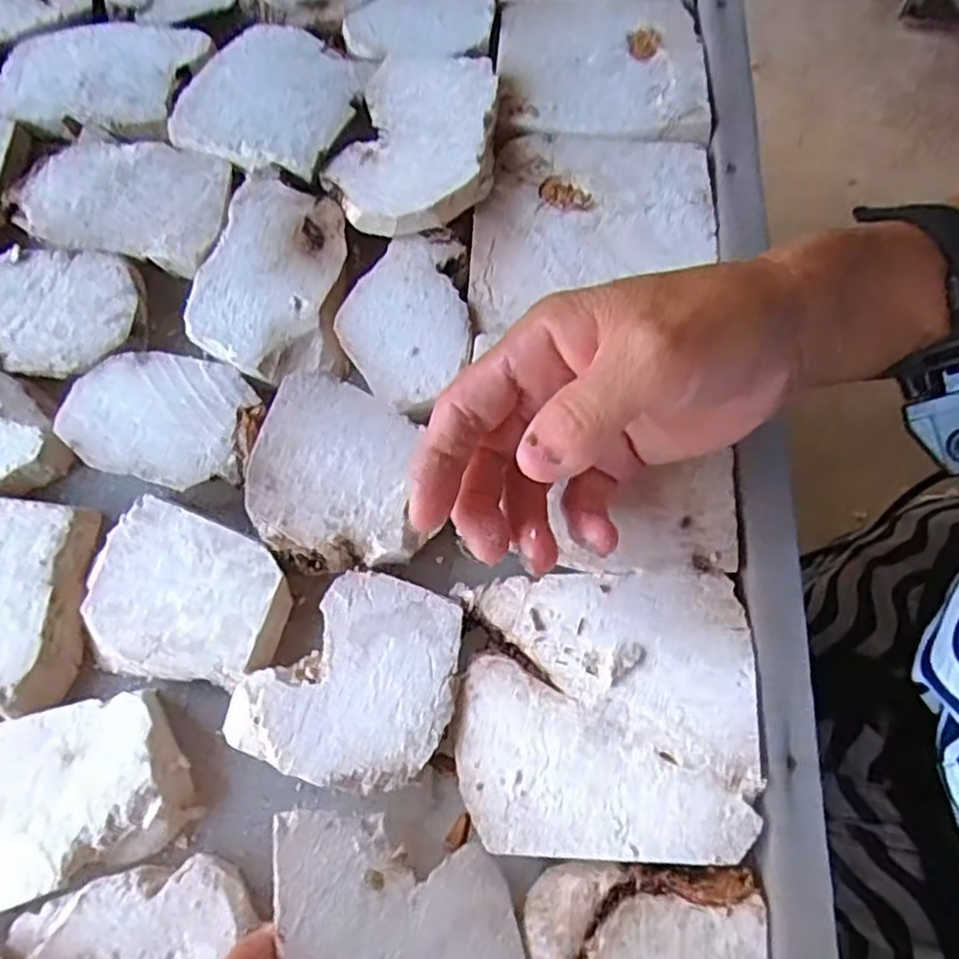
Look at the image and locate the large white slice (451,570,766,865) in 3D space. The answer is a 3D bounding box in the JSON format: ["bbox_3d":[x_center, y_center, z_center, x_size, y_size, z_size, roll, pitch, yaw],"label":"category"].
[{"bbox_3d":[0.046,0.082,0.260,0.103,0.011,0.097,1,69,2],"label":"large white slice"}]

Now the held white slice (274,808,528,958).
[{"bbox_3d":[-0.026,0.143,0.235,0.073,0.004,0.077,-7,52,-25],"label":"held white slice"}]

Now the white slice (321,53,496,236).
[{"bbox_3d":[-0.030,-0.165,0.341,0.072,0.019,0.113,4,69,3],"label":"white slice"}]

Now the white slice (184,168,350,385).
[{"bbox_3d":[-0.096,-0.094,0.324,0.067,0.014,0.094,-3,69,0],"label":"white slice"}]

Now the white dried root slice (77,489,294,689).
[{"bbox_3d":[-0.117,0.047,0.287,0.077,0.011,0.064,14,70,7],"label":"white dried root slice"}]

